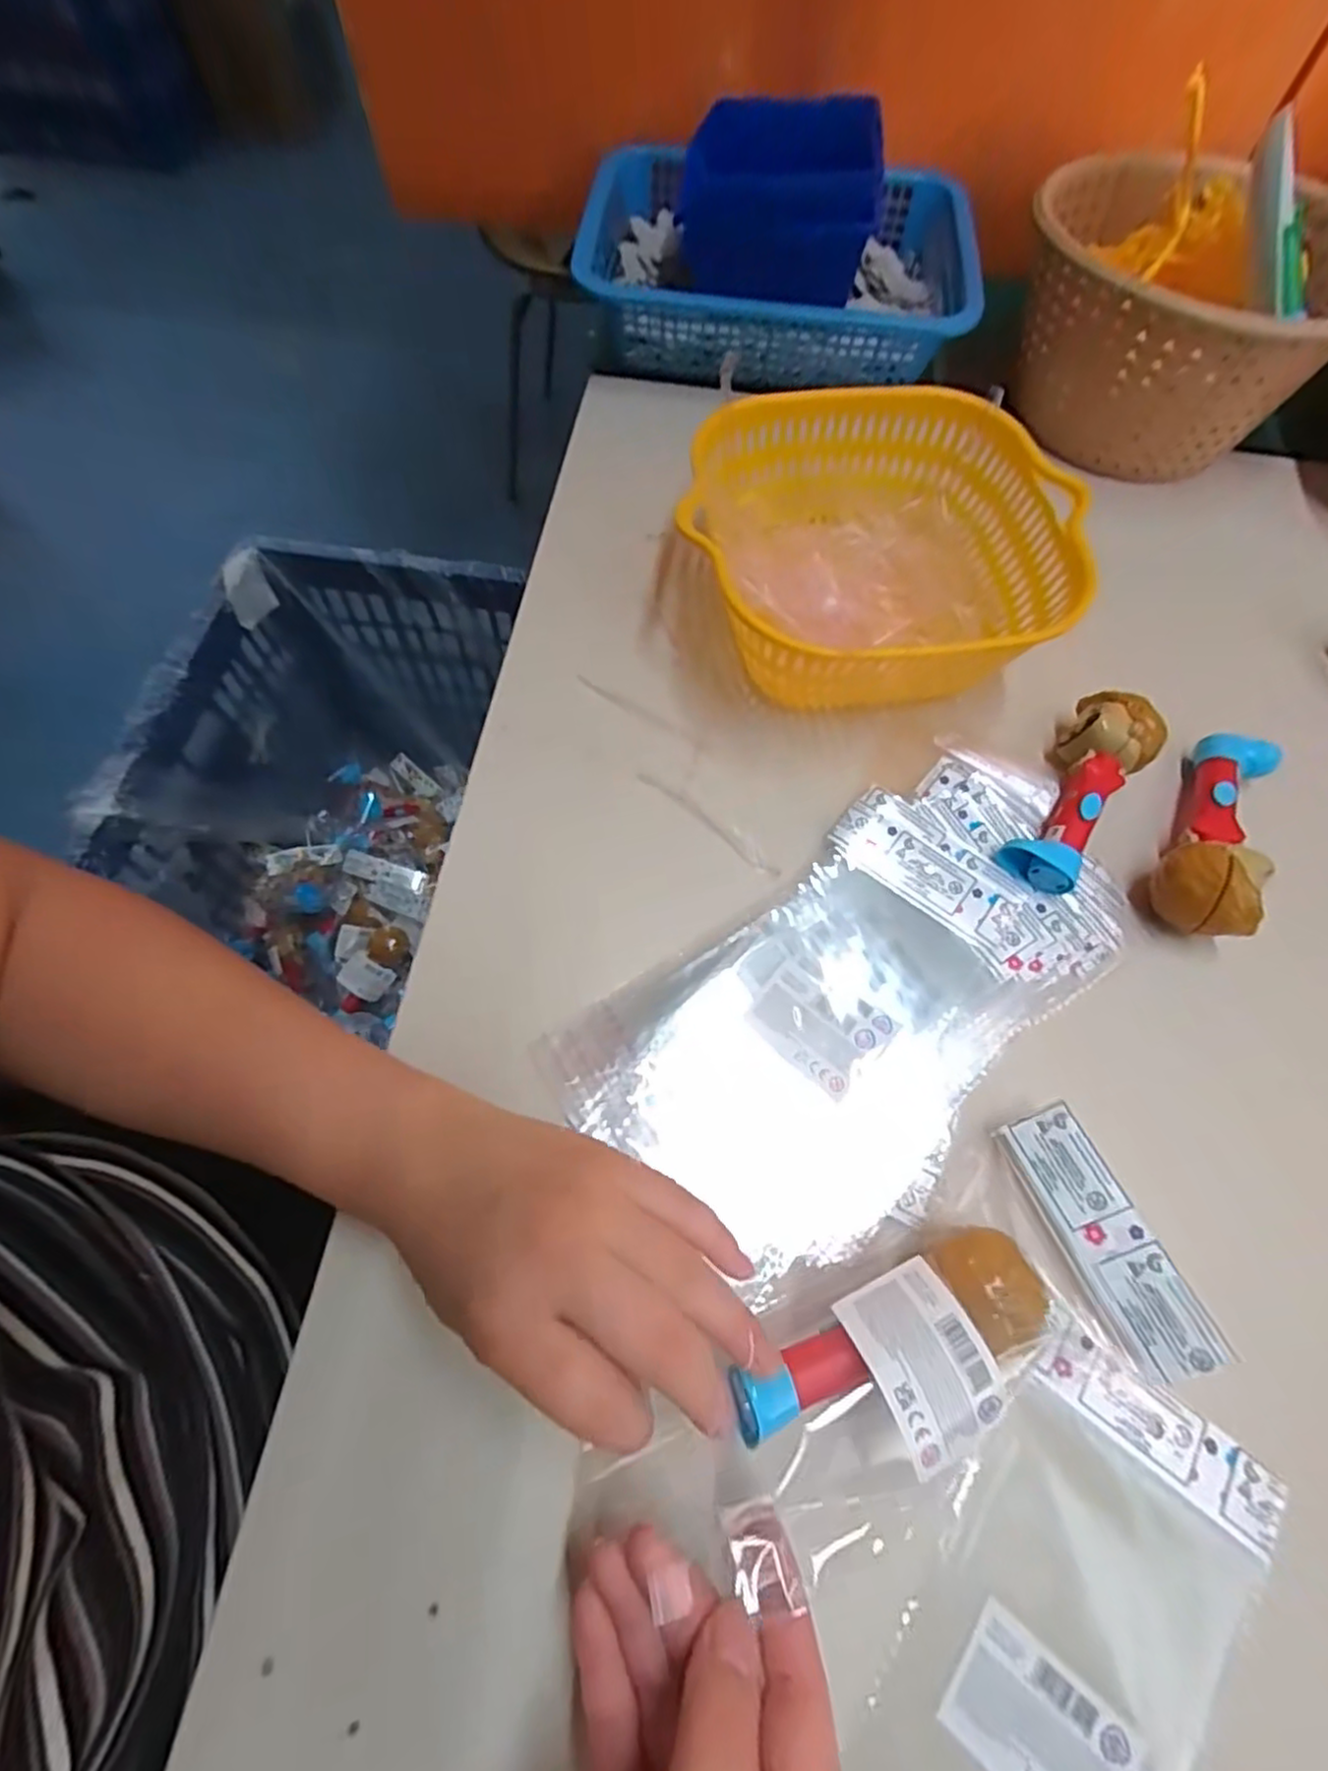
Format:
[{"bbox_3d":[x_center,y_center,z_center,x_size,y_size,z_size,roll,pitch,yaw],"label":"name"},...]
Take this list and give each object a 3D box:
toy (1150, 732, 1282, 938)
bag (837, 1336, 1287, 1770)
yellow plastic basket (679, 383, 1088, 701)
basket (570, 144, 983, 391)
[{"bbox_3d":[0.285,-0.033,0.356,0.044,0.033,0.128,26,69,11],"label":"toy"},{"bbox_3d":[0.127,0.284,0.237,0.098,0.008,0.226,33,69,14],"label":"bag"},{"bbox_3d":[0.117,-0.187,0.395,0.208,0.083,0.208,0,67,0],"label":"yellow plastic basket"},{"bbox_3d":[0.087,-0.473,0.530,0.288,0.066,0.214,2,67,1],"label":"basket"}]

